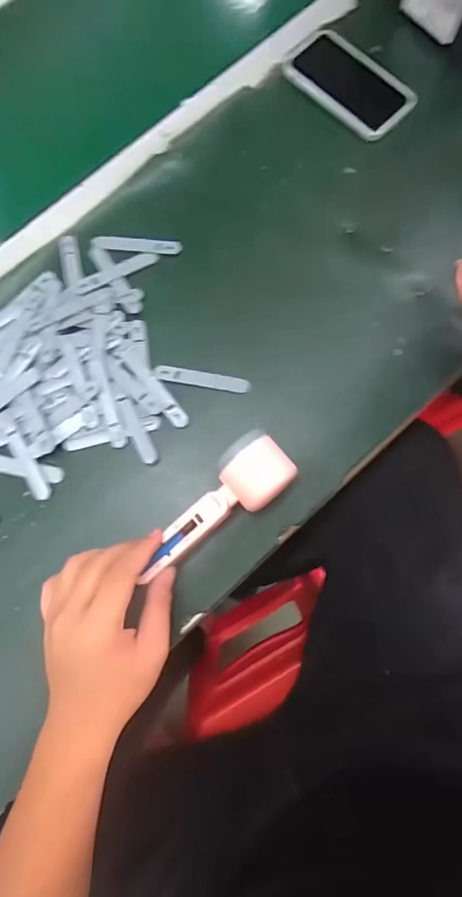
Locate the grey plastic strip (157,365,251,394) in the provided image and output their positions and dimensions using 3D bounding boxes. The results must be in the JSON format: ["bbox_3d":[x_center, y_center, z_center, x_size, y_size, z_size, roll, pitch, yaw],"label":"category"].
[{"bbox_3d":[-0.029,-0.070,0.423,0.095,0.006,0.017,9,70,3],"label":"grey plastic strip"}]

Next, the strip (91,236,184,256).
[{"bbox_3d":[-0.102,-0.223,0.462,0.097,0.004,0.019,6,79,3],"label":"strip"}]

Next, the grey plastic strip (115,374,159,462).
[{"bbox_3d":[-0.092,-0.019,0.412,0.015,0.007,0.075,-28,79,-4],"label":"grey plastic strip"}]

